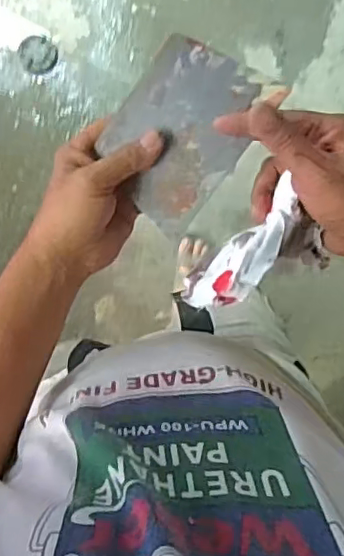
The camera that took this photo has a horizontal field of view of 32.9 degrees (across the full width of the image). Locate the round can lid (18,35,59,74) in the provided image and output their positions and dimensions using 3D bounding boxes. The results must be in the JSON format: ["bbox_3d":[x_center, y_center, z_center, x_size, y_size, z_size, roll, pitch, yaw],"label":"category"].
[{"bbox_3d":[-0.326,-0.545,1.420,0.094,0.010,0.089,4,92,-2],"label":"round can lid"}]

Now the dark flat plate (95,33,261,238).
[{"bbox_3d":[0.006,-0.112,0.454,0.098,0.007,0.130,38,102,0],"label":"dark flat plate"}]

